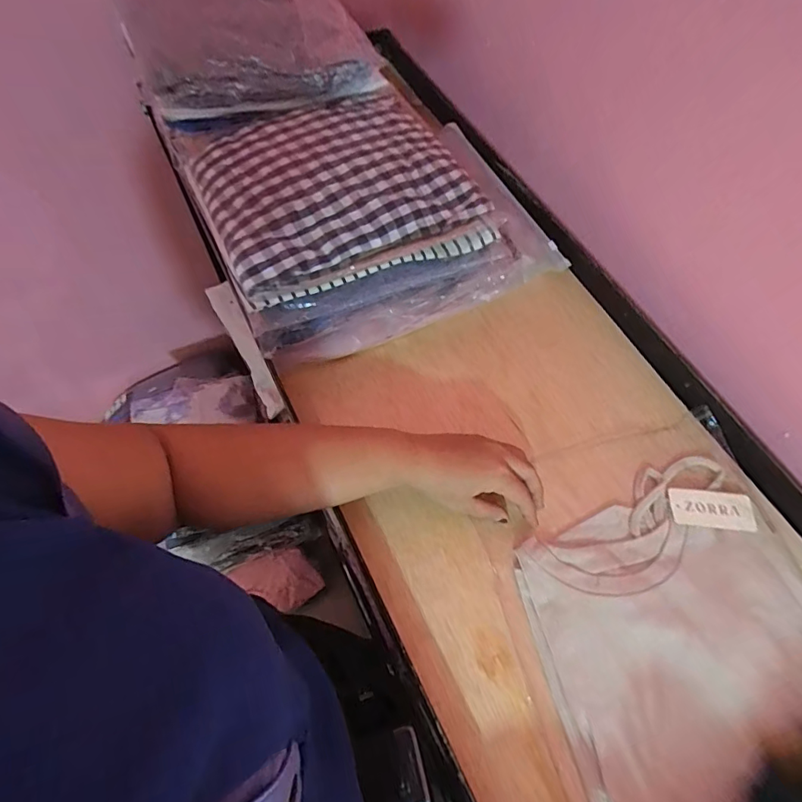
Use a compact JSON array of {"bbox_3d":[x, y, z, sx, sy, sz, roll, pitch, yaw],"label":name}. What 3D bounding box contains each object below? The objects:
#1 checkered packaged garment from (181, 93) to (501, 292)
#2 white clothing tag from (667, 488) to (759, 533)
[{"bbox_3d":[-0.069,-0.232,0.490,0.258,0.027,0.204,-24,66,-14],"label":"checkered packaged garment"},{"bbox_3d":[0.301,0.105,0.459,0.076,0.004,0.037,4,59,4],"label":"white clothing tag"}]

